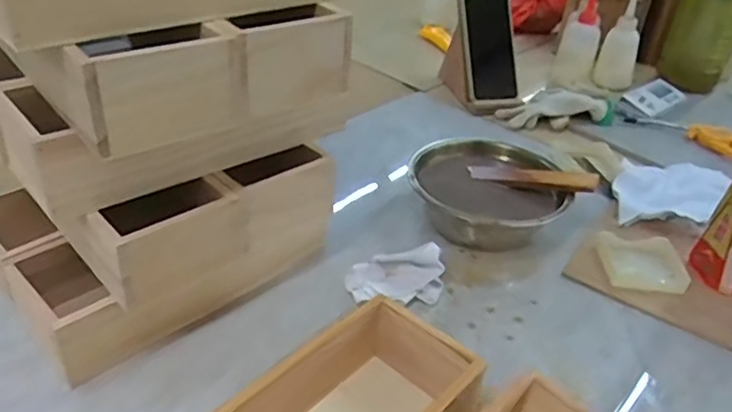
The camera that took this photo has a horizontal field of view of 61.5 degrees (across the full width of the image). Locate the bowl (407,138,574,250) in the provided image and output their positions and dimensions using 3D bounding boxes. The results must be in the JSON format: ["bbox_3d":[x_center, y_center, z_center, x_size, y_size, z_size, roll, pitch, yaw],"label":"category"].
[{"bbox_3d":[0.137,-0.013,0.683,0.157,0.068,0.166,4,34,-2],"label":"bowl"}]

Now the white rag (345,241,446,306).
[{"bbox_3d":[0.029,0.061,0.584,0.092,0.043,0.061,-1,34,-9],"label":"white rag"}]

